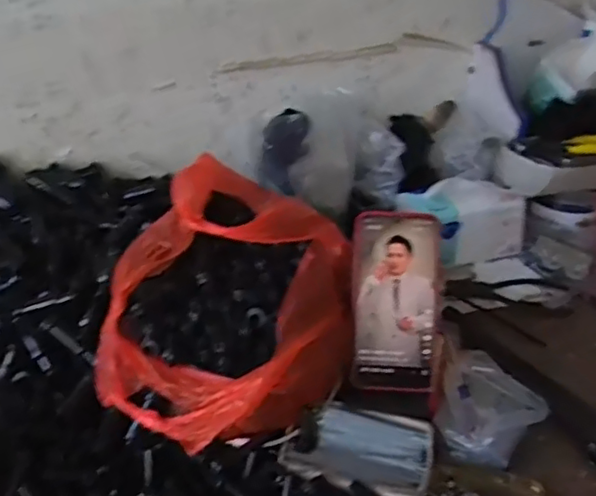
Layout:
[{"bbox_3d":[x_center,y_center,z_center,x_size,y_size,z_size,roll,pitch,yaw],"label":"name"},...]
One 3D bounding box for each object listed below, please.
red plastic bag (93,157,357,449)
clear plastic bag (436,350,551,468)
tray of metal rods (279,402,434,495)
[{"bbox_3d":[-0.061,0.055,0.580,0.218,0.184,0.246,0,30,3],"label":"red plastic bag"},{"bbox_3d":[0.185,0.157,0.599,0.094,0.038,0.116,9,32,18],"label":"clear plastic bag"},{"bbox_3d":[0.055,0.176,0.553,0.120,0.019,0.084,6,31,14],"label":"tray of metal rods"}]

